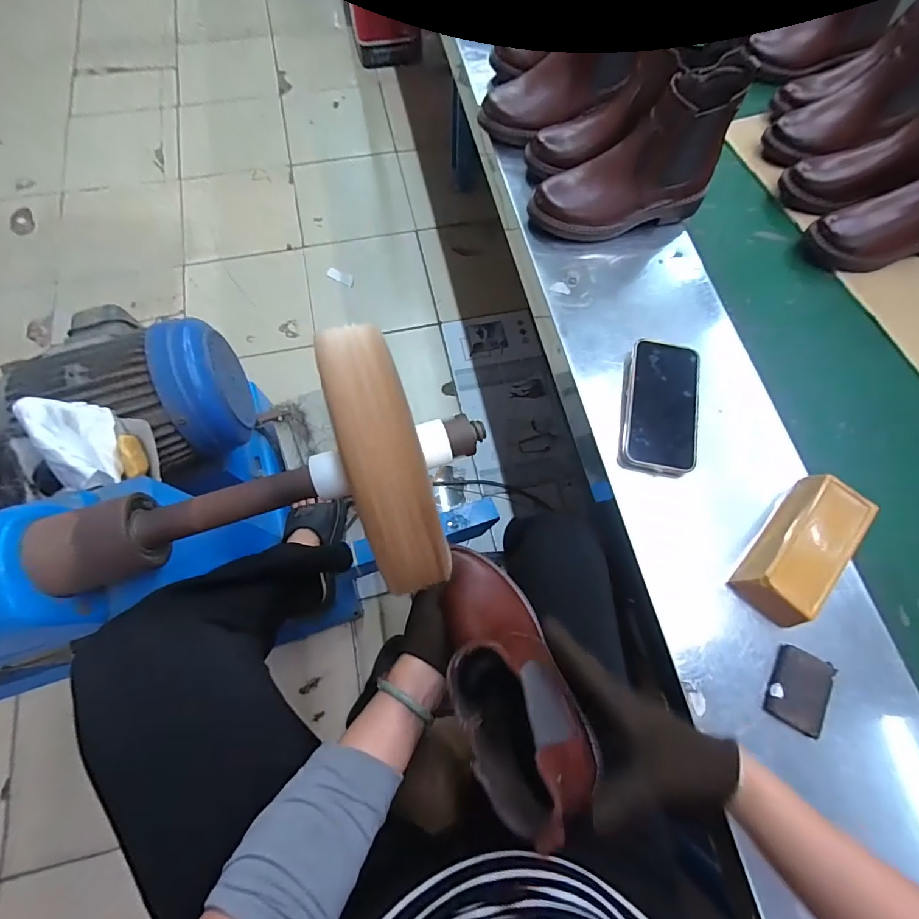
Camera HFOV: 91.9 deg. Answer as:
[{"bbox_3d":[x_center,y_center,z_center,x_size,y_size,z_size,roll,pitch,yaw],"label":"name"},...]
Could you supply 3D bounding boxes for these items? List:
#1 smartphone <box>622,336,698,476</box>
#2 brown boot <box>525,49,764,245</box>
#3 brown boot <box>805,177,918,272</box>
[{"bbox_3d":[0.241,-0.065,0.524,0.077,0.018,0.156,10,70,1],"label":"smartphone"},{"bbox_3d":[0.219,-0.373,0.574,0.232,0.167,0.085,-16,72,-8],"label":"brown boot"},{"bbox_3d":[0.617,-0.339,0.587,0.223,0.155,0.083,-13,72,-7],"label":"brown boot"}]

